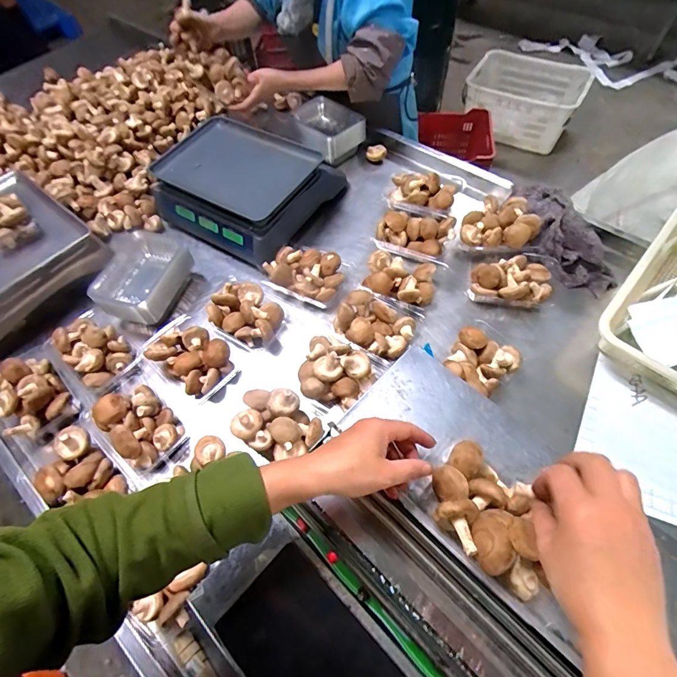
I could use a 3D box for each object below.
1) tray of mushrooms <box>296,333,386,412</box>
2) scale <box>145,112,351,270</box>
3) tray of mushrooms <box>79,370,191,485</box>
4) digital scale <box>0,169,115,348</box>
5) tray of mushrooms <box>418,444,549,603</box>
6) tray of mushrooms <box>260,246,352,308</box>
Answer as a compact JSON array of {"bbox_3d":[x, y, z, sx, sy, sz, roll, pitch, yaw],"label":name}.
[{"bbox_3d":[-0.013,0.061,0.702,0.138,0.065,0.122,37,68,22],"label":"tray of mushrooms"},{"bbox_3d":[-0.201,-0.367,0.921,0.337,0.132,0.330,31,66,20],"label":"scale"},{"bbox_3d":[-0.349,0.144,0.672,0.193,0.063,0.119,36,68,22],"label":"tray of mushrooms"},{"bbox_3d":[-0.722,-0.174,0.839,0.367,0.108,0.331,35,68,22],"label":"digital scale"},{"bbox_3d":[0.166,0.187,0.415,0.099,0.079,0.151,-37,64,-17],"label":"tray of mushrooms"},{"bbox_3d":[-0.066,-0.137,0.821,0.164,0.052,0.114,25,64,18],"label":"tray of mushrooms"}]

